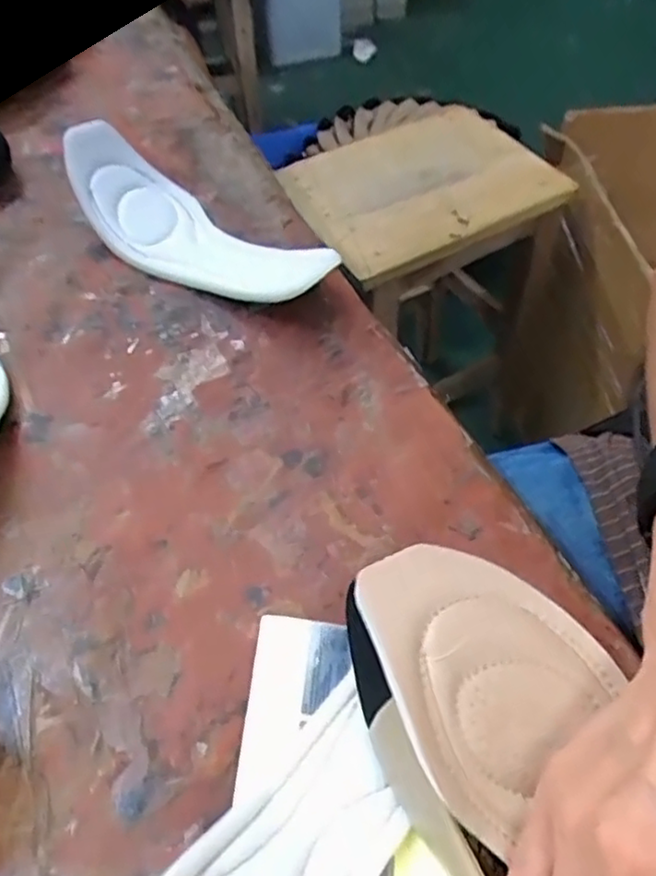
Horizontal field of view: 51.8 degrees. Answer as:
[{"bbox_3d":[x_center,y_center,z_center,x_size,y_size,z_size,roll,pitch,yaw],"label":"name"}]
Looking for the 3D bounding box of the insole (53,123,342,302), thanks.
[{"bbox_3d":[-0.108,-0.148,0.460,0.254,0.034,0.069,33,60,22],"label":"insole"}]

